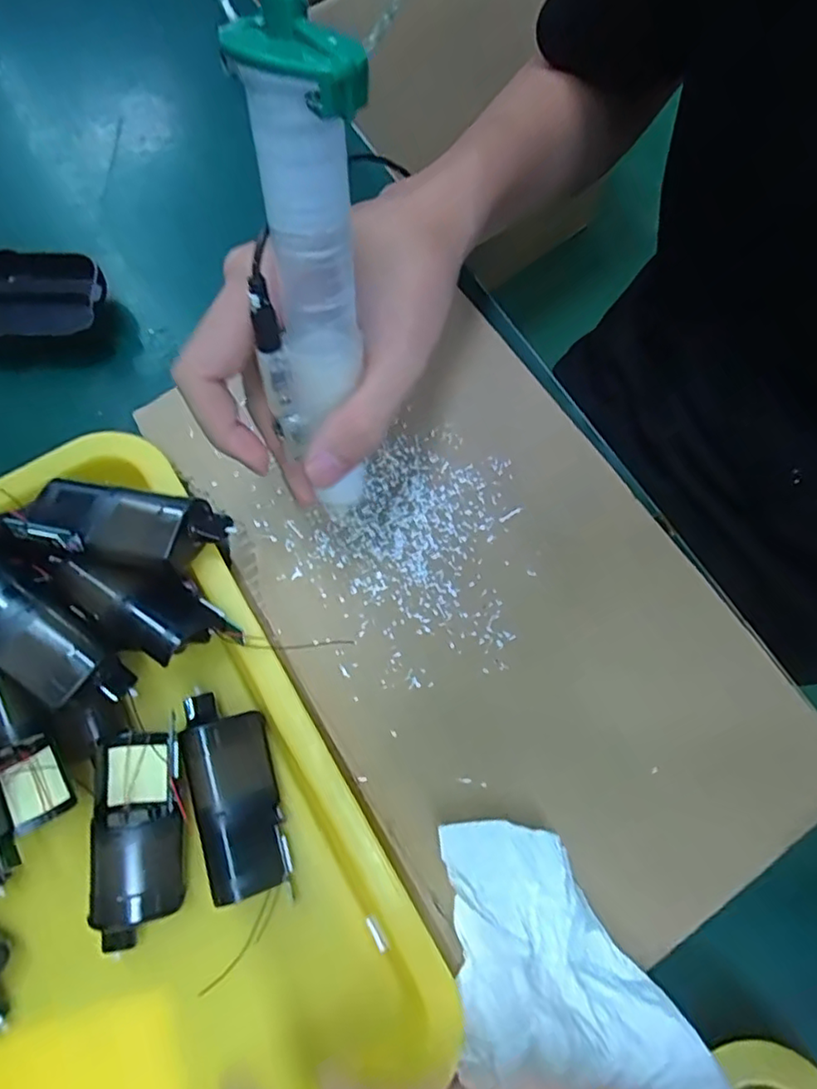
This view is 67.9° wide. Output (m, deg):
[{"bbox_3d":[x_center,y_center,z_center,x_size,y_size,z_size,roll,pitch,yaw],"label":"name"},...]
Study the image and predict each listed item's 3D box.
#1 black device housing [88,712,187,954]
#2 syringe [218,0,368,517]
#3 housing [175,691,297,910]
[{"bbox_3d":[-0.119,0.128,0.272,0.038,0.034,0.084,-7,76,-1],"label":"black device housing"},{"bbox_3d":[-0.033,-0.081,0.201,0.036,0.184,0.023,8,52,1],"label":"syringe"},{"bbox_3d":[-0.079,0.112,0.279,0.036,0.026,0.088,-15,76,-3],"label":"housing"}]

